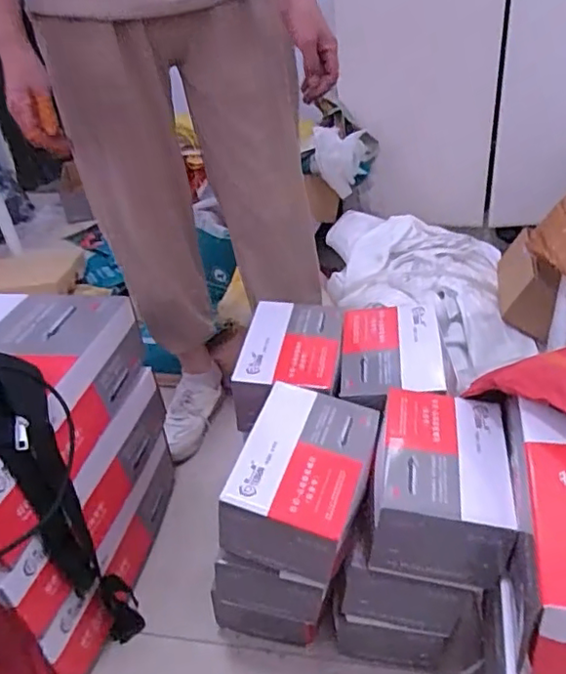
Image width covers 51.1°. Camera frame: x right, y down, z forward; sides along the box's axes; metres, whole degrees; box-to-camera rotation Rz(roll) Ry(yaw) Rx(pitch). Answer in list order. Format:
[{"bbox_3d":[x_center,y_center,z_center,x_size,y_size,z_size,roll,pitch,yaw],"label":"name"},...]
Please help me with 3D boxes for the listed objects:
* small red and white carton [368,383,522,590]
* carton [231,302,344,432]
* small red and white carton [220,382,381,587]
[{"bbox_3d":[0.180,0.167,0.666,0.141,0.122,0.170,4,36,17],"label":"small red and white carton"},{"bbox_3d":[0.012,0.024,0.811,0.136,0.078,0.187,-2,34,9],"label":"carton"},{"bbox_3d":[0.029,0.170,0.697,0.138,0.125,0.187,7,37,21],"label":"small red and white carton"}]

